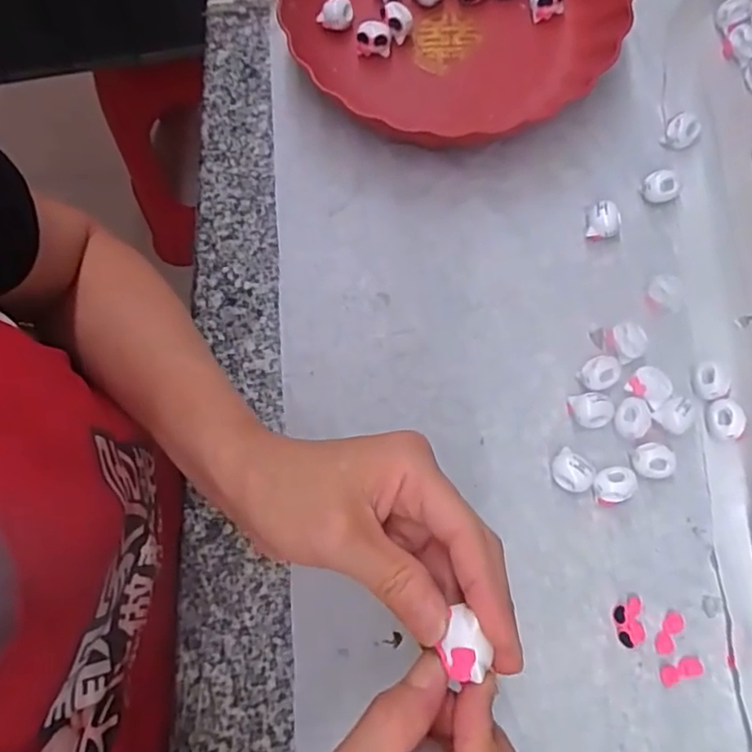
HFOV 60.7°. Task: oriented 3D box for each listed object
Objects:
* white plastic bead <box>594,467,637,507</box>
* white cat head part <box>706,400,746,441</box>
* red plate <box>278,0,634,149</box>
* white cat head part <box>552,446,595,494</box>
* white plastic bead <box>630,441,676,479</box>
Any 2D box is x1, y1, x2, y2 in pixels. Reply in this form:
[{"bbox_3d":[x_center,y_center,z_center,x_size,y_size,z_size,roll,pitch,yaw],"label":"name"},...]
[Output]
[{"bbox_3d":[0.144,0.067,0.392,0.024,0.019,0.022,-10,74,-2],"label":"white plastic bead"},{"bbox_3d":[0.217,0.027,0.398,0.019,0.019,0.022,6,74,3],"label":"white cat head part"},{"bbox_3d":[0.052,-0.276,0.472,0.229,0.047,0.224,0,74,1],"label":"red plate"},{"bbox_3d":[0.119,0.059,0.392,0.026,0.019,0.018,38,78,11],"label":"white cat head part"},{"bbox_3d":[0.169,0.053,0.395,0.025,0.019,0.020,1,74,1],"label":"white plastic bead"}]

